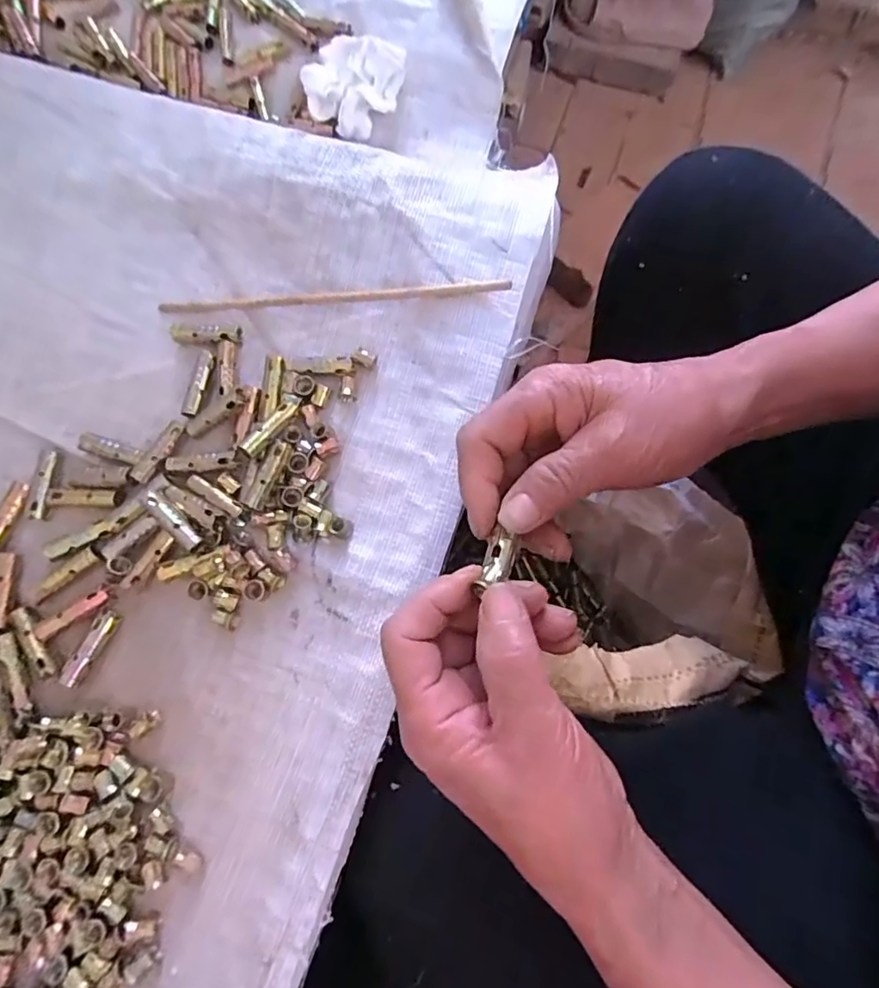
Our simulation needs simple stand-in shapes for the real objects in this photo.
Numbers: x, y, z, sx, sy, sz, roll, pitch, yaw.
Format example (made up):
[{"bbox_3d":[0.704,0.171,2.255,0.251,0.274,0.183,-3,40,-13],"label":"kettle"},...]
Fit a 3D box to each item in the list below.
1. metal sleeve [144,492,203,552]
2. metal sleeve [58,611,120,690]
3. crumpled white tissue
[{"bbox_3d":[-0.146,0.014,0.289,0.042,0.012,0.011,38,81,10],"label":"metal sleeve"},{"bbox_3d":[-0.188,0.083,0.283,0.010,0.007,0.043,29,79,8],"label":"metal sleeve"},{"bbox_3d":[-0.057,-0.280,0.359,0.053,0.030,0.059,17,78,6],"label":"crumpled white tissue"}]

